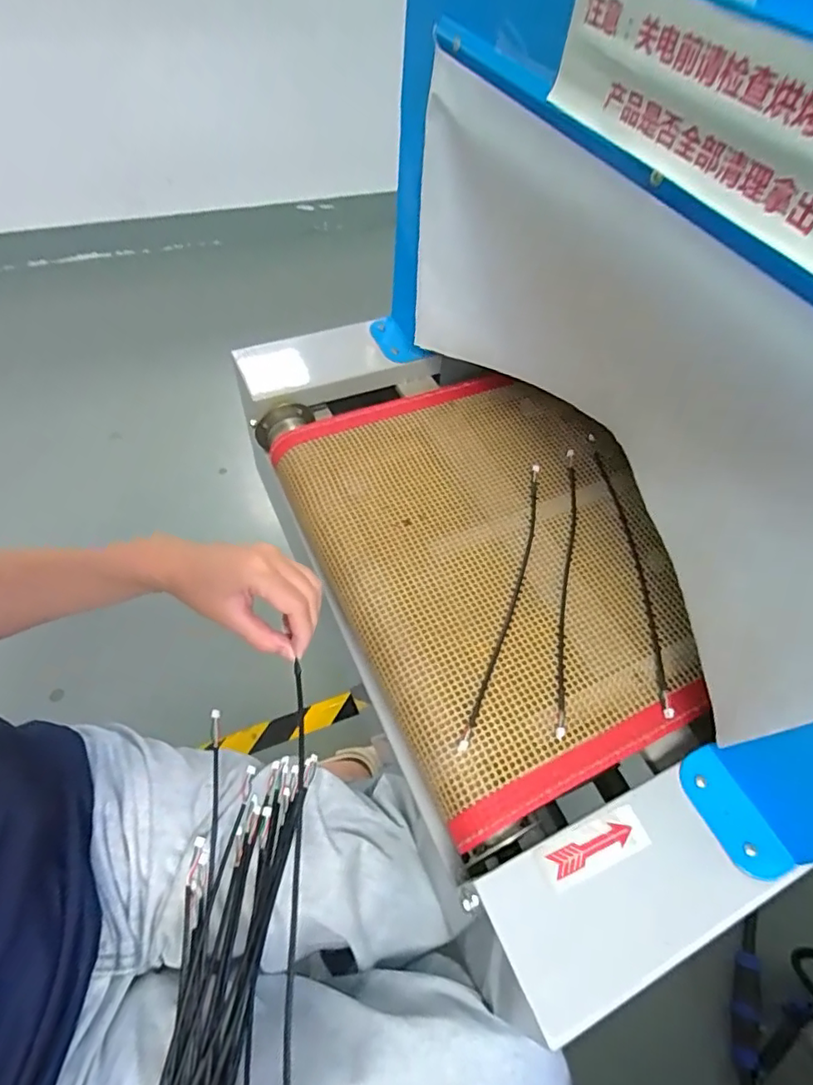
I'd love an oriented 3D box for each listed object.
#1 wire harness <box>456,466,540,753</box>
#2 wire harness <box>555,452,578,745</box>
[{"bbox_3d":[0.087,0.037,0.456,0.017,0.004,0.278,17,56,7],"label":"wire harness"},{"bbox_3d":[0.138,0.028,0.470,0.013,0.013,0.280,12,55,4],"label":"wire harness"}]

